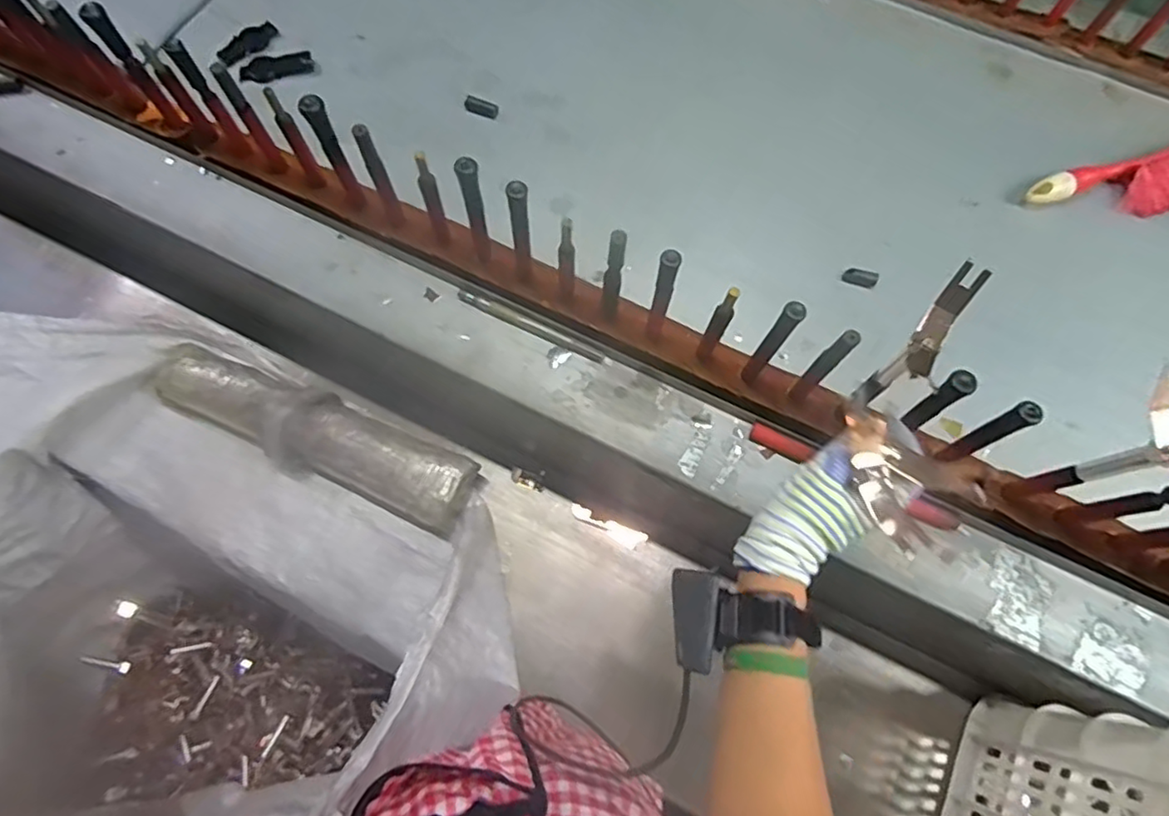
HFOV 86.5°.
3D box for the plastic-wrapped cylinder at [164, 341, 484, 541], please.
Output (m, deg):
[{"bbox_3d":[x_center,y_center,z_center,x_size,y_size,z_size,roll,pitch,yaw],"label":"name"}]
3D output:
[{"bbox_3d":[-0.337,0.029,0.766,0.426,0.073,0.097,22,68,12],"label":"plastic-wrapped cylinder"}]

